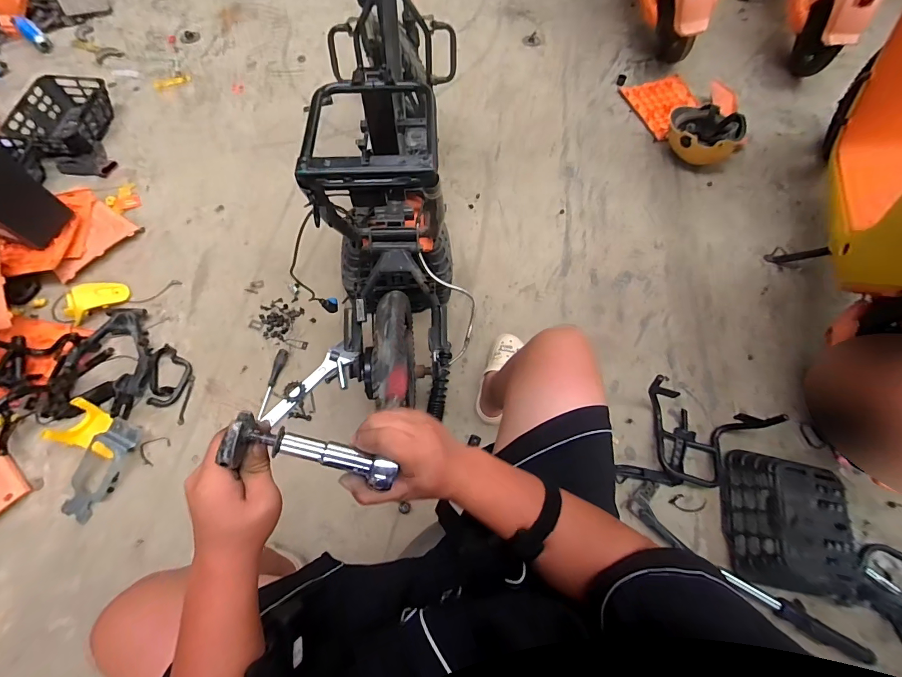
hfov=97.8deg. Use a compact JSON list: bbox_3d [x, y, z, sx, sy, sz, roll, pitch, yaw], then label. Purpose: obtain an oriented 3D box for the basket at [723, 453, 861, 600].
[{"bbox_3d":[0.847,0.458,0.996,0.252,0.125,0.308,12,67,2],"label":"basket"}]

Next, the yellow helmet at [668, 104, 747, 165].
[{"bbox_3d":[0.938,-0.761,1.475,0.205,0.164,0.258,-42,75,-18],"label":"yellow helmet"}]

